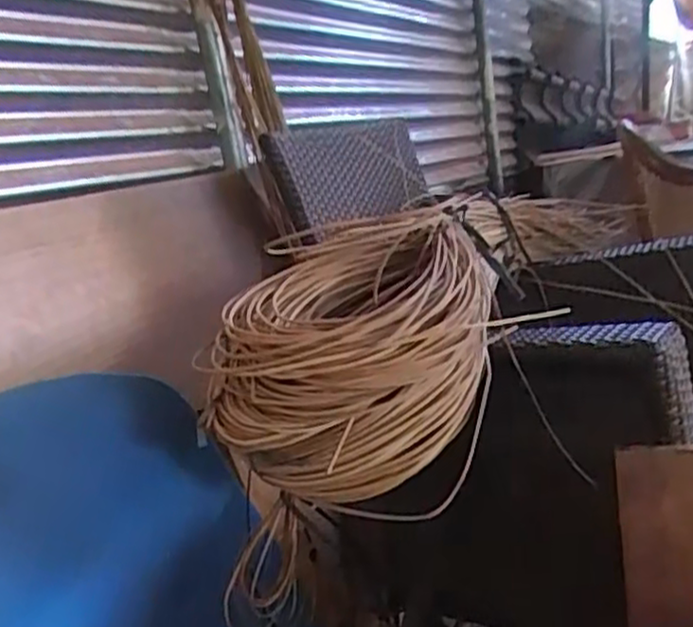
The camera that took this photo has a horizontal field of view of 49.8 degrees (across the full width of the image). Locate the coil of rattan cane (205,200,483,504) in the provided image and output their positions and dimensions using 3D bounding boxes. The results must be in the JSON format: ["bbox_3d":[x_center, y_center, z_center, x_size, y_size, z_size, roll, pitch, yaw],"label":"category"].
[{"bbox_3d":[0.017,0.035,0.838,0.278,0.219,0.364,-4,14,12],"label":"coil of rattan cane"}]

